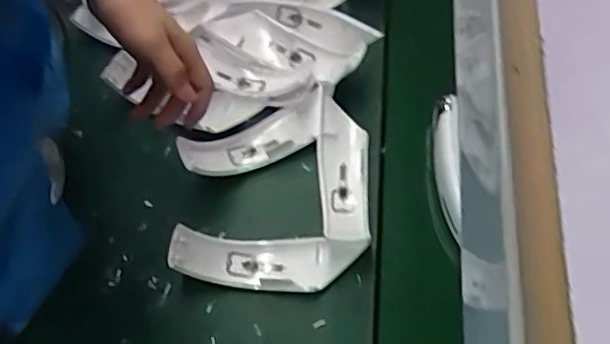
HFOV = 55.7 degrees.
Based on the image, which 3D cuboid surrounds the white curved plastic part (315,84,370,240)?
[{"bbox_3d":[0.038,-0.007,0.597,0.052,0.023,0.160,1,63,3],"label":"white curved plastic part"}]

